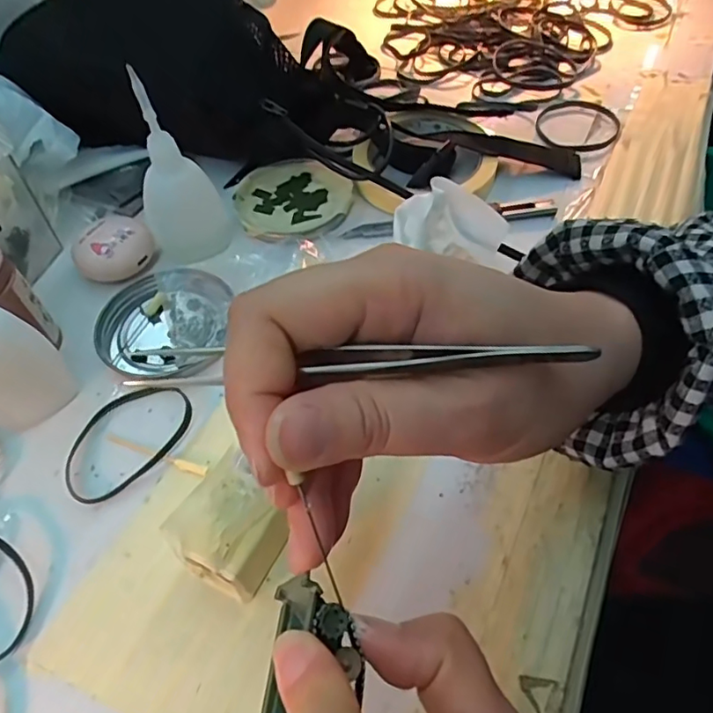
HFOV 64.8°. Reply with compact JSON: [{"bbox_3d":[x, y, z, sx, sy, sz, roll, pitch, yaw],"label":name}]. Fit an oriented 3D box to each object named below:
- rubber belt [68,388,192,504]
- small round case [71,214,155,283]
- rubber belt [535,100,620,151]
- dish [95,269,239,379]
[{"bbox_3d":[-0.117,0.040,0.285,0.069,0.006,0.049,-36,60,-22],"label":"rubber belt"},{"bbox_3d":[-0.151,-0.066,0.350,0.040,0.019,0.041,-1,54,1],"label":"small round case"},{"bbox_3d":[0.165,-0.174,0.421,0.058,0.007,0.076,15,56,12],"label":"rubber belt"},{"bbox_3d":[-0.113,-0.021,0.326,0.073,0.008,0.074,-1,54,1],"label":"dish"}]

